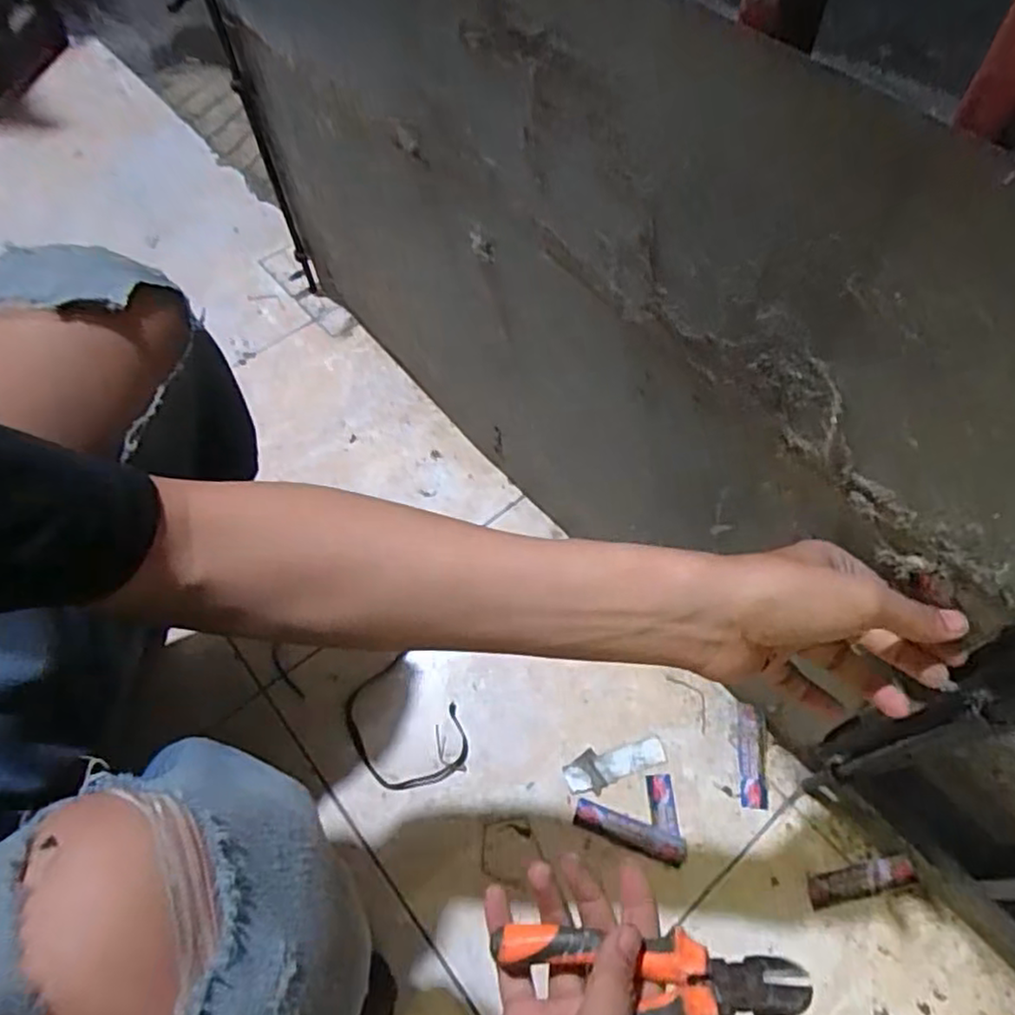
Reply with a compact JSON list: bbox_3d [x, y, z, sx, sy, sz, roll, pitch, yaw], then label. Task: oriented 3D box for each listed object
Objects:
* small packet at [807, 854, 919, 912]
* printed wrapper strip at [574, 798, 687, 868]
[{"bbox_3d":[0.303,0.319,0.580,0.093,0.004,0.025,-11,60,-5],"label":"small packet"},{"bbox_3d":[0.108,0.289,0.604,0.098,0.007,0.025,18,62,11],"label":"printed wrapper strip"}]

